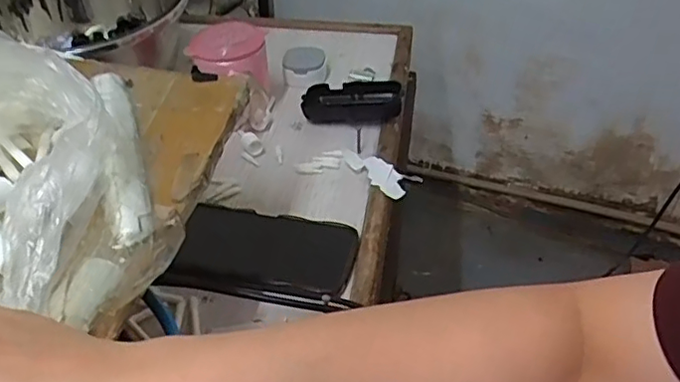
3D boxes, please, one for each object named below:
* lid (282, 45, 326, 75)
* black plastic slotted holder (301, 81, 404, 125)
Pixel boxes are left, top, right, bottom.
[{"bbox_3d":[-0.044,-0.167,0.762,0.048,0.007,0.053,11,51,0],"label":"lid"},{"bbox_3d":[0.013,-0.101,0.690,0.109,0.027,0.050,-4,42,-3],"label":"black plastic slotted holder"}]

